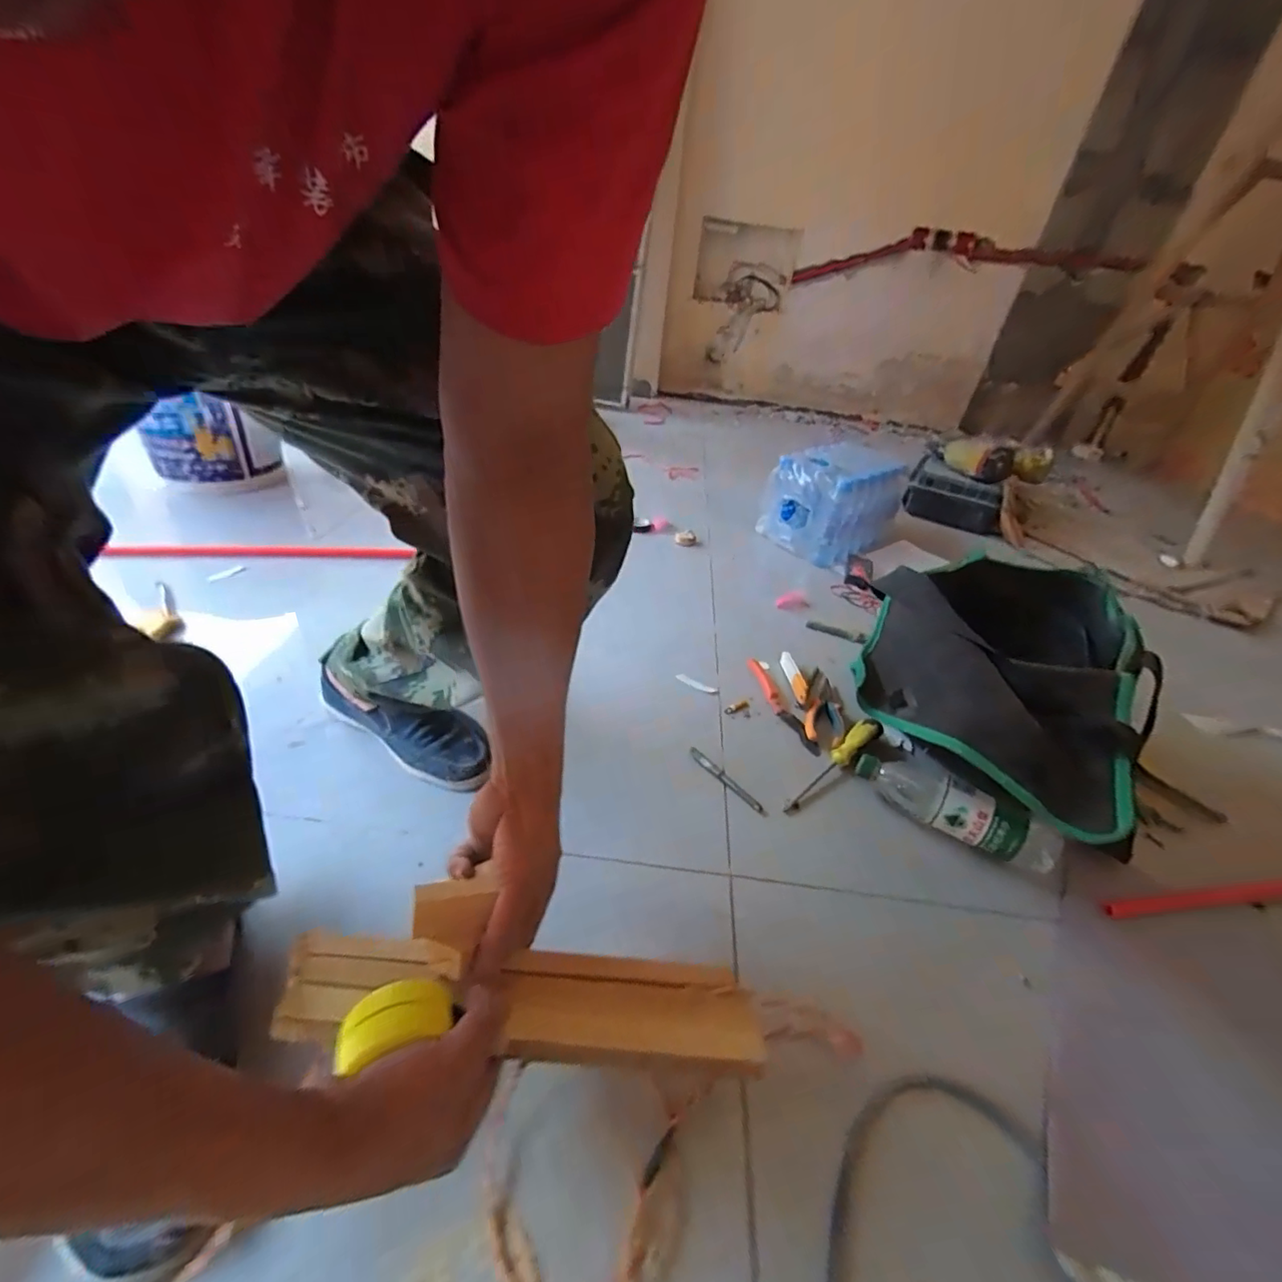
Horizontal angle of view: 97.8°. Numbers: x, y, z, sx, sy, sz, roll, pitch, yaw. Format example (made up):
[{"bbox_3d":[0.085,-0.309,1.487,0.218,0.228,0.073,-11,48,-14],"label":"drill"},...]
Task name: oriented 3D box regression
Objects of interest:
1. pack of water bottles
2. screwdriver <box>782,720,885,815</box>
[{"bbox_3d":[0.474,-0.350,1.359,0.303,0.226,0.219,-21,46,-31],"label":"pack of water bottles"},{"bbox_3d":[0.260,0.163,0.761,0.221,0.031,0.030,-26,48,-34],"label":"screwdriver"}]

